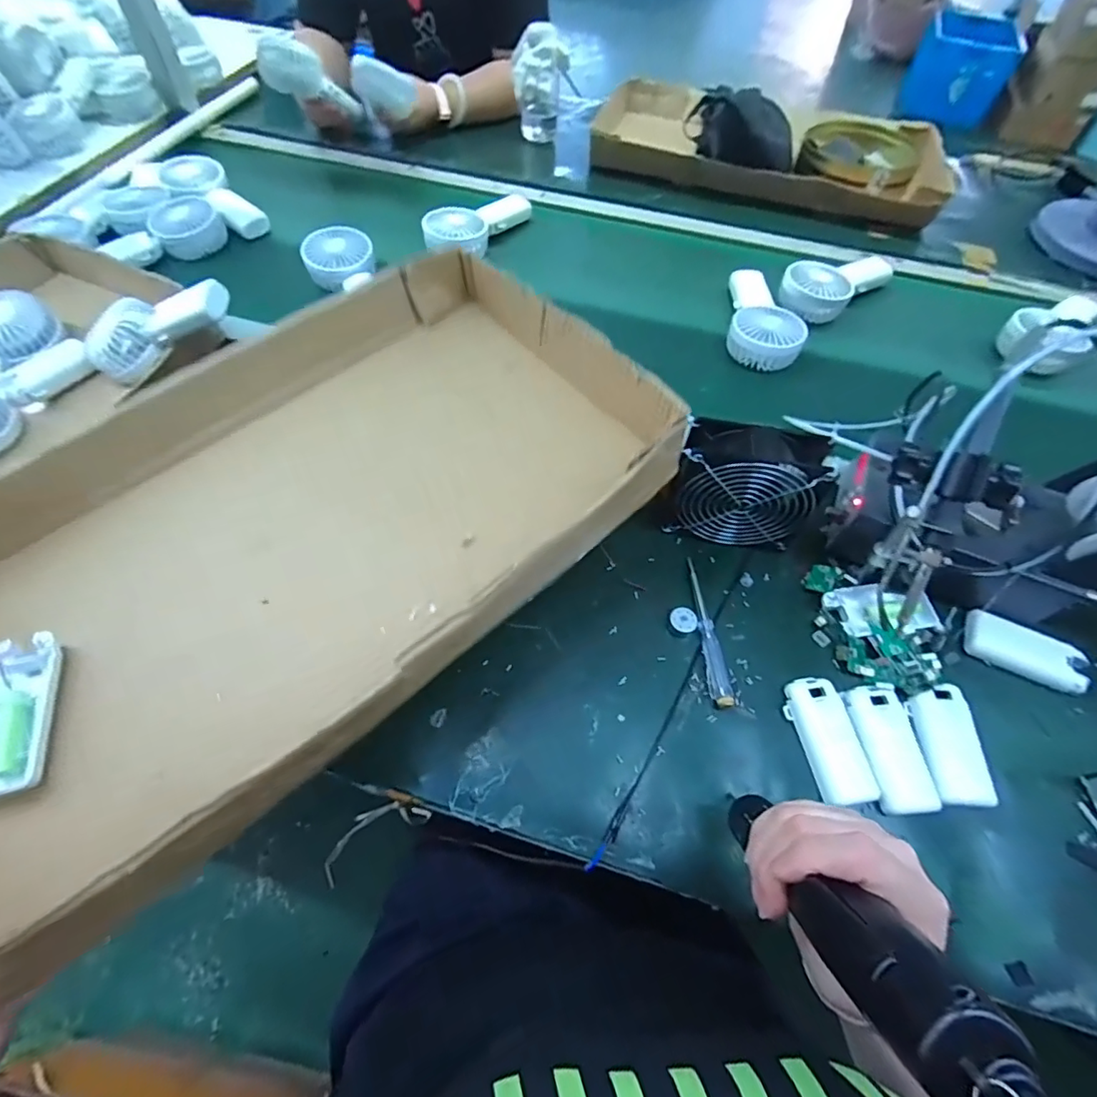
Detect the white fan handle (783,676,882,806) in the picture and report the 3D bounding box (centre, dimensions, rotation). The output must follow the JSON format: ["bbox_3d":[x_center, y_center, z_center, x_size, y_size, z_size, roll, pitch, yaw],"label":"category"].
[{"bbox_3d":[0.223,0.152,0.426,0.046,0.017,0.094,-8,59,-8],"label":"white fan handle"}]

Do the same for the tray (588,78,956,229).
[{"bbox_3d":[0.352,-0.672,0.887,0.563,0.060,0.315,22,60,10],"label":"tray"}]

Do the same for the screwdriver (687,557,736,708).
[{"bbox_3d":[0.142,0.070,0.474,0.018,0.016,0.139,-3,59,-5],"label":"screwdriver"}]

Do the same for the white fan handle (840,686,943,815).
[{"bbox_3d":[0.270,0.156,0.419,0.046,0.011,0.093,-4,59,-5],"label":"white fan handle"}]

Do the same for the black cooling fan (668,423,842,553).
[{"bbox_3d":[0.174,-0.054,0.488,0.123,0.118,0.057,13,59,5],"label":"black cooling fan"}]

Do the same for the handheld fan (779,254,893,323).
[{"bbox_3d":[0.387,-0.360,0.721,0.156,0.037,0.082,-31,65,-20],"label":"handheld fan"}]

